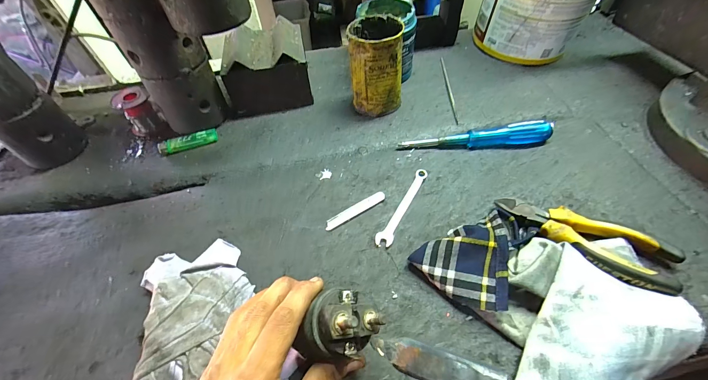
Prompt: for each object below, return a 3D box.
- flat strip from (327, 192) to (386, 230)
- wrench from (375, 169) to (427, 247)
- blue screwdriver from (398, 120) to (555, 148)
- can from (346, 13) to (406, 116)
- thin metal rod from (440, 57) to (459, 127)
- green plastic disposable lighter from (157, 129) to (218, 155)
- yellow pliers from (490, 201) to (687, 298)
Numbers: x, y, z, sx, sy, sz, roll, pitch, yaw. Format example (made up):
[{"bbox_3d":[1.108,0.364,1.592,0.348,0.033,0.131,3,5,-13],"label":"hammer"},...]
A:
[{"bbox_3d":[0.001,0.023,0.358,0.077,0.004,0.013,-29,59,-14],"label":"flat strip"},{"bbox_3d":[0.056,0.018,0.355,0.017,0.009,0.111,21,56,21],"label":"wrench"},{"bbox_3d":[0.159,-0.067,0.398,0.189,0.023,0.022,-6,51,0],"label":"blue screwdriver"},{"bbox_3d":[0.030,-0.172,0.435,0.073,0.111,0.077,-1,51,4],"label":"can"},{"bbox_3d":[0.149,-0.165,0.483,0.007,0.005,0.178,0,53,5],"label":"thin metal rod"},{"bbox_3d":[-0.237,-0.068,0.439,0.079,0.015,0.017,-18,52,-9],"label":"green plastic disposable lighter"},{"bbox_3d":[0.220,0.047,0.302,0.151,0.028,0.050,27,58,24],"label":"yellow pliers"}]

